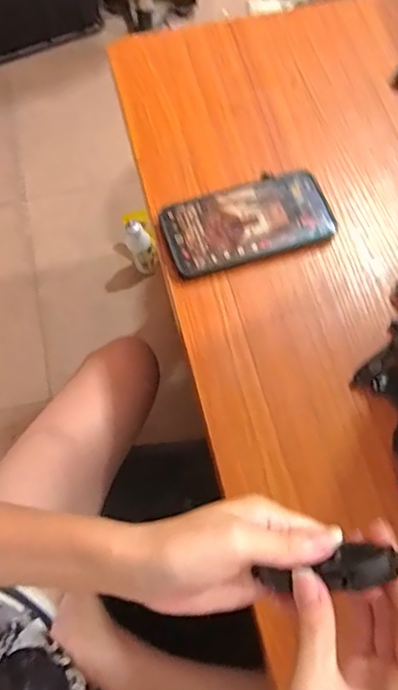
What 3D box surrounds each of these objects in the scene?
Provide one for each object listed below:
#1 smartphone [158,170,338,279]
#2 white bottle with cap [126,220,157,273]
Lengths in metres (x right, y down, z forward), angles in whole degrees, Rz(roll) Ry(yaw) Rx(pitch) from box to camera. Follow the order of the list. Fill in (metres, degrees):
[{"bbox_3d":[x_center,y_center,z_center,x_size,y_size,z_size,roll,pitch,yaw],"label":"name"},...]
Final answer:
[{"bbox_3d":[0.048,-0.118,0.525,0.161,0.018,0.079,-19,69,-7],"label":"smartphone"},{"bbox_3d":[-0.120,-0.201,1.138,0.052,0.142,0.049,-15,69,-6],"label":"white bottle with cap"}]

